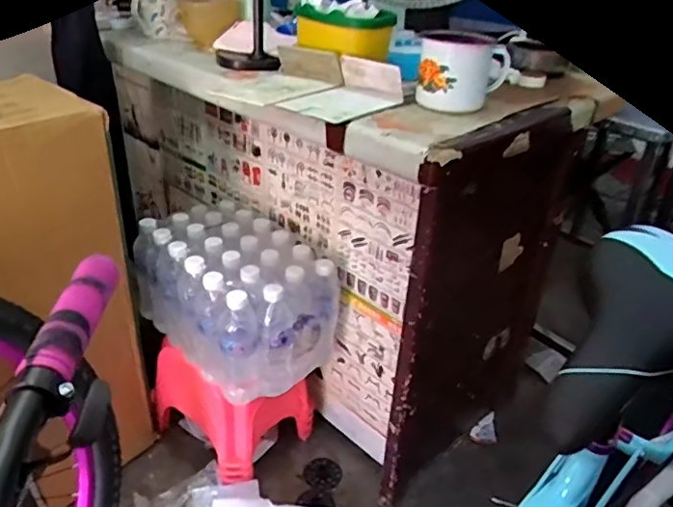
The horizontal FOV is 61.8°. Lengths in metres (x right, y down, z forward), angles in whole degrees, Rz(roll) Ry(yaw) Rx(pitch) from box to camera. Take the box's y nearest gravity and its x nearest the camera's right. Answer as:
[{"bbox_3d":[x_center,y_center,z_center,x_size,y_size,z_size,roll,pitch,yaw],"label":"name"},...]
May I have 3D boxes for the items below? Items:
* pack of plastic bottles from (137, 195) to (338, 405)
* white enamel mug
[{"bbox_3d":[-0.182,0.068,1.072,0.255,0.213,0.345,-24,41,-37],"label":"pack of plastic bottles"},{"bbox_3d":[0.177,-0.254,0.791,0.114,0.089,0.105,20,35,25],"label":"white enamel mug"}]

